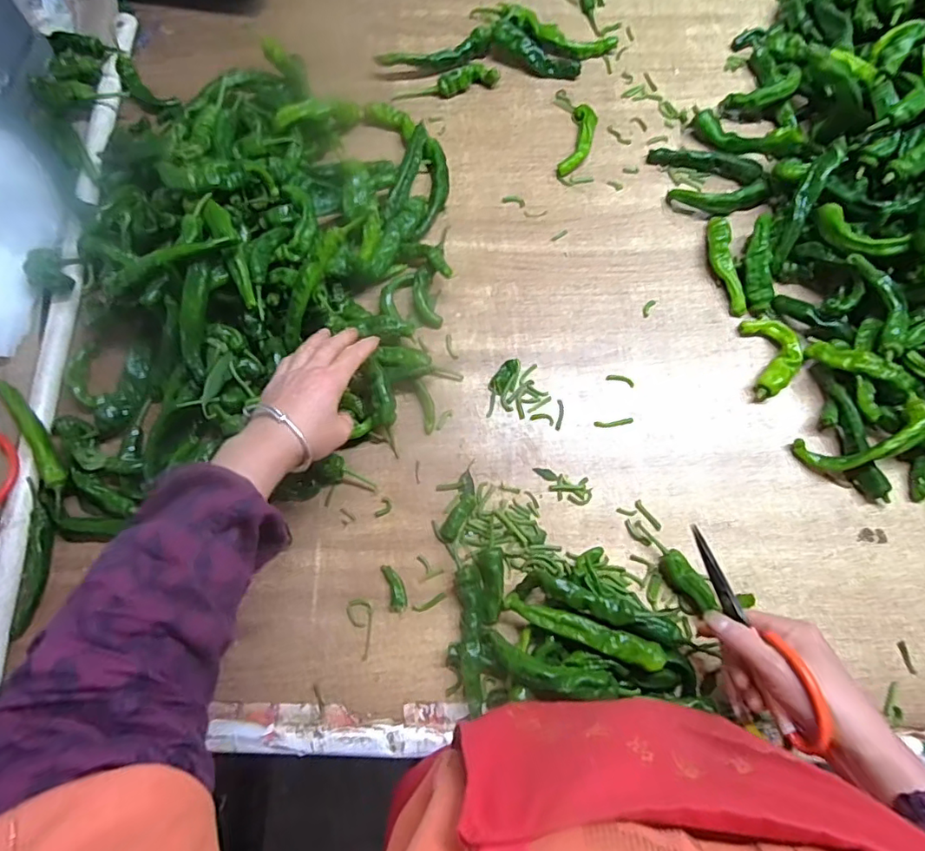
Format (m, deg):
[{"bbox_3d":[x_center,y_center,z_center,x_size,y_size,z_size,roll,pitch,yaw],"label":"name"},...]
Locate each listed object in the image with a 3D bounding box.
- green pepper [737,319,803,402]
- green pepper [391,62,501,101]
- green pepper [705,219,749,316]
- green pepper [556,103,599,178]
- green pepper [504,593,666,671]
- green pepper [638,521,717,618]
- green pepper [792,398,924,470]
[{"bbox_3d":[0.326,-0.071,0.564,0.045,0.025,0.086,-2,74,2],"label":"green pepper"},{"bbox_3d":[-0.019,-0.432,0.682,0.133,0.022,0.024,-16,74,-2],"label":"green pepper"},{"bbox_3d":[0.288,-0.179,0.595,0.028,0.029,0.118,-4,74,1],"label":"green pepper"},{"bbox_3d":[0.142,-0.346,0.656,0.032,0.011,0.101,15,75,6],"label":"green pepper"},{"bbox_3d":[0.107,0.185,0.484,0.140,0.022,0.024,18,77,6],"label":"green pepper"},{"bbox_3d":[0.204,0.136,0.522,0.026,0.021,0.098,-30,69,-6],"label":"green pepper"},{"bbox_3d":[0.386,0.014,0.517,0.115,0.030,0.042,-27,73,24],"label":"green pepper"}]

